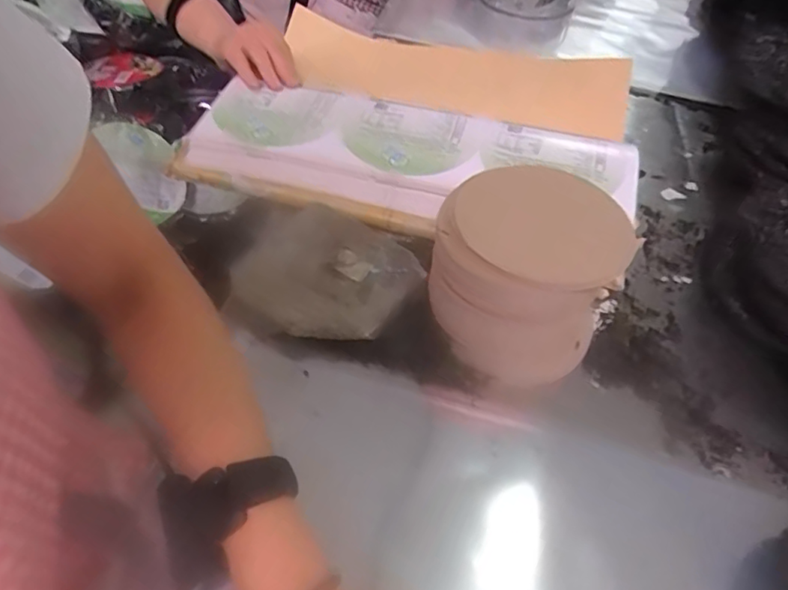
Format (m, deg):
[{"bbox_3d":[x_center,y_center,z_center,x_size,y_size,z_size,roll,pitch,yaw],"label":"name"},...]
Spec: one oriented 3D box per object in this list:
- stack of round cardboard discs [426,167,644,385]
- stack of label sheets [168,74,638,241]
[{"bbox_3d":[0.113,-0.017,0.502,0.152,0.137,0.141,25,53,16],"label":"stack of round cardboard discs"},{"bbox_3d":[0.015,-0.158,0.628,0.490,0.043,0.181,12,64,6],"label":"stack of label sheets"}]

